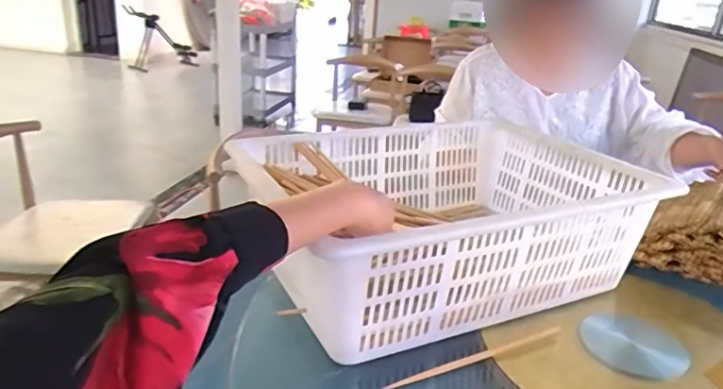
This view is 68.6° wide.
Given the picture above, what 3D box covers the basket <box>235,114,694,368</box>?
[{"bbox_3d":[0.103,0.032,0.732,0.476,0.162,0.349,-7,23,-24],"label":"basket"}]

